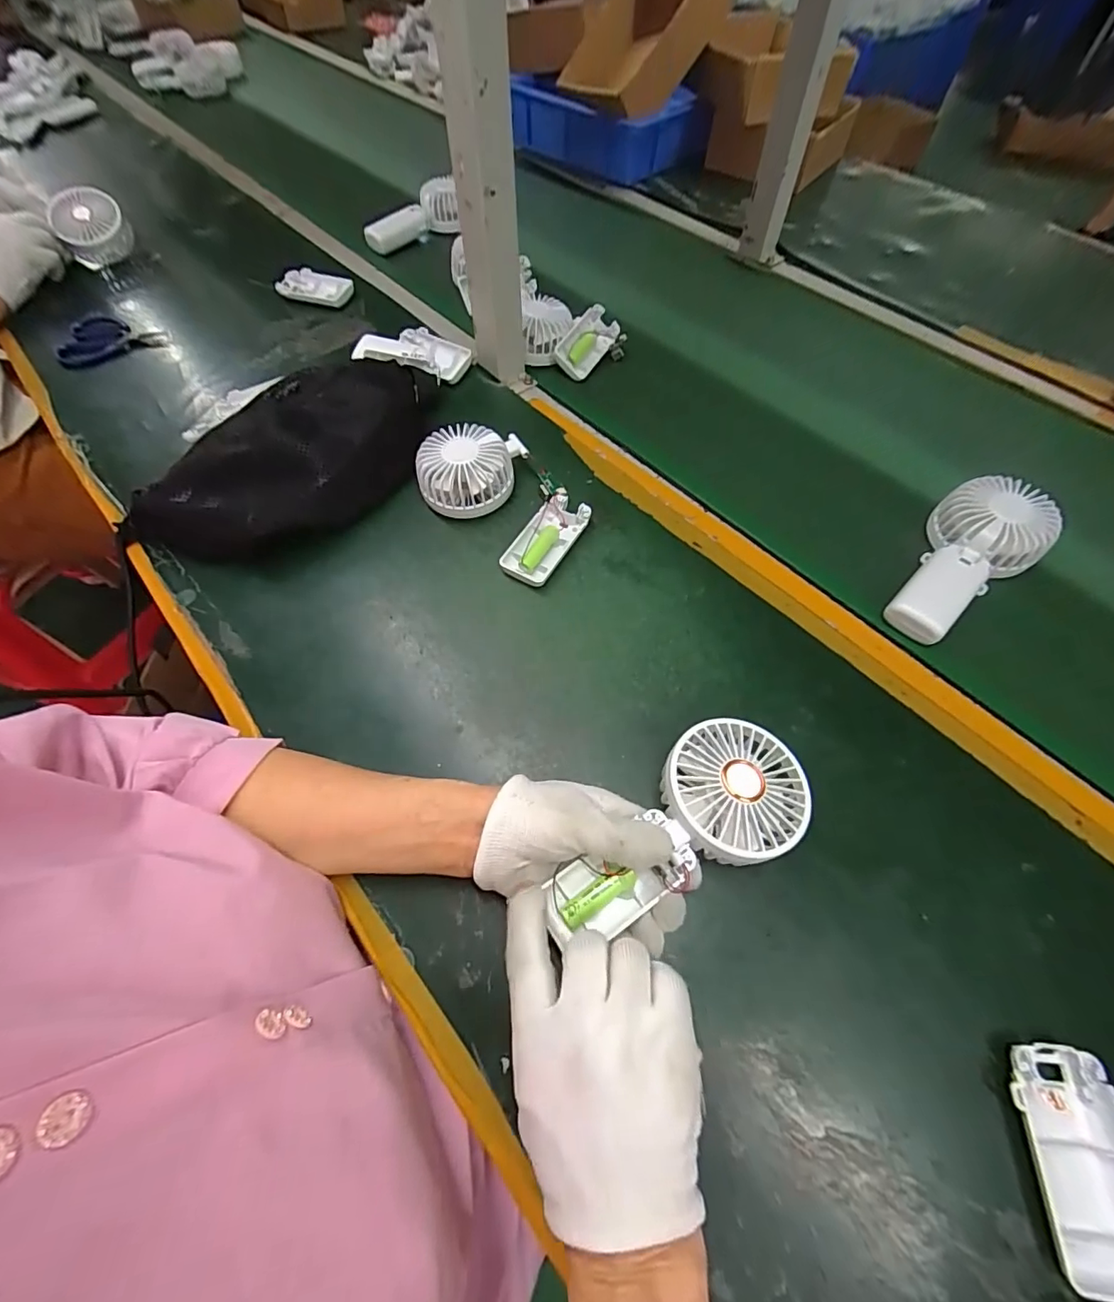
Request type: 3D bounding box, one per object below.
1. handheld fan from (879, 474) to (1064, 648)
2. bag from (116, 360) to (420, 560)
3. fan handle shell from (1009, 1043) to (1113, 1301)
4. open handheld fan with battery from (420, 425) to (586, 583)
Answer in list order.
[{"bbox_3d":[0.342,-0.081,0.432,0.170,0.046,0.090,-36,67,-17],"label":"handheld fan"},{"bbox_3d":[-0.249,-0.181,0.479,0.305,0.081,0.153,-40,68,-18],"label":"bag"},{"bbox_3d":[0.269,0.261,0.260,0.048,0.016,0.095,0,61,1],"label":"fan handle shell"},{"bbox_3d":[-0.046,-0.146,0.468,0.170,0.048,0.109,39,69,20],"label":"open handheld fan with battery"}]

